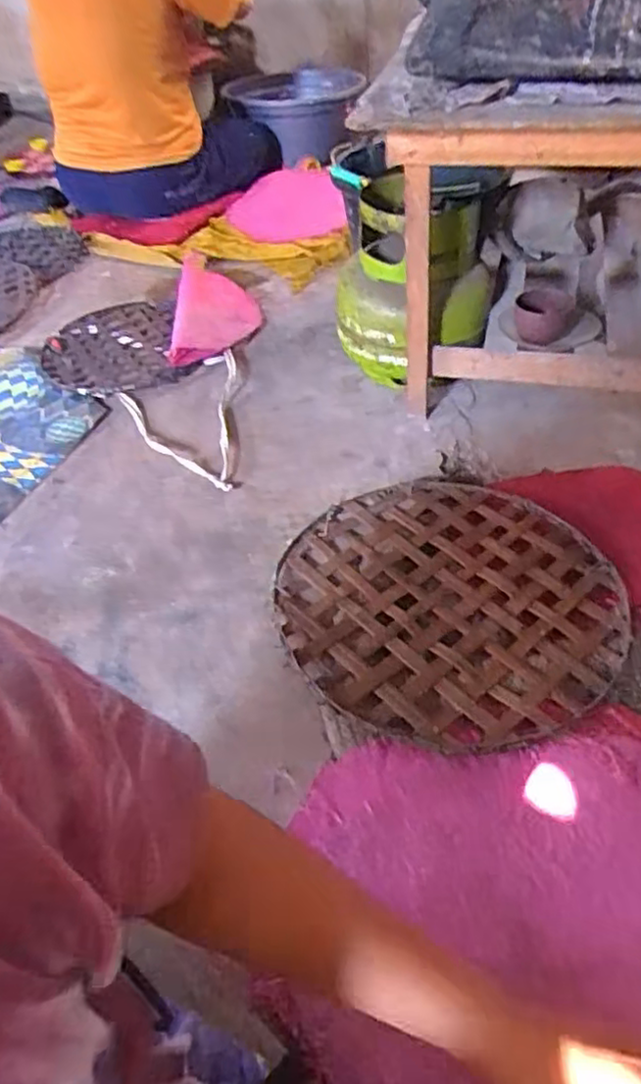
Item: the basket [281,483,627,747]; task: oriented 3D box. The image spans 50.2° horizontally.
[{"bbox_3d":[0.162,0.069,0.887,0.417,0.013,0.425,-4,45,4],"label":"basket"}]

